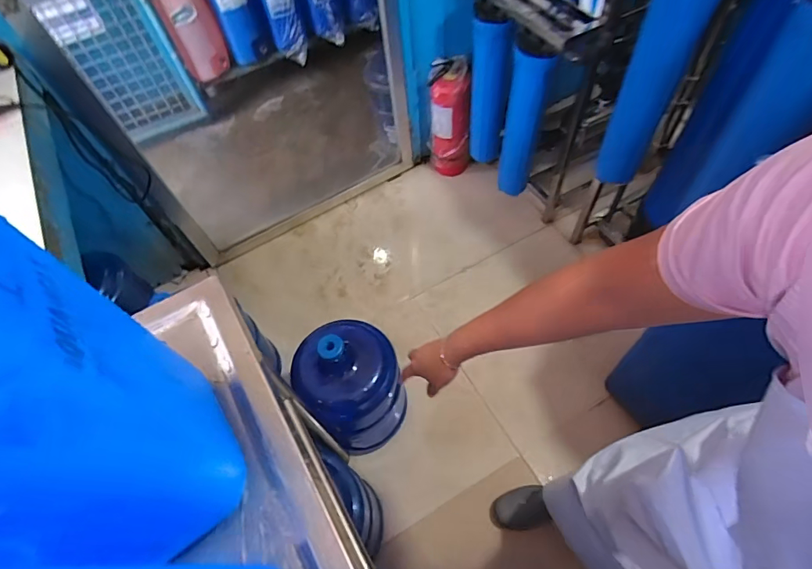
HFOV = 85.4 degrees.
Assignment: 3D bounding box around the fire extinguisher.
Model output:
[{"bbox_3d":[0.170,-0.625,1.690,0.154,0.493,0.140,4,59,8],"label":"fire extinguisher"}]

